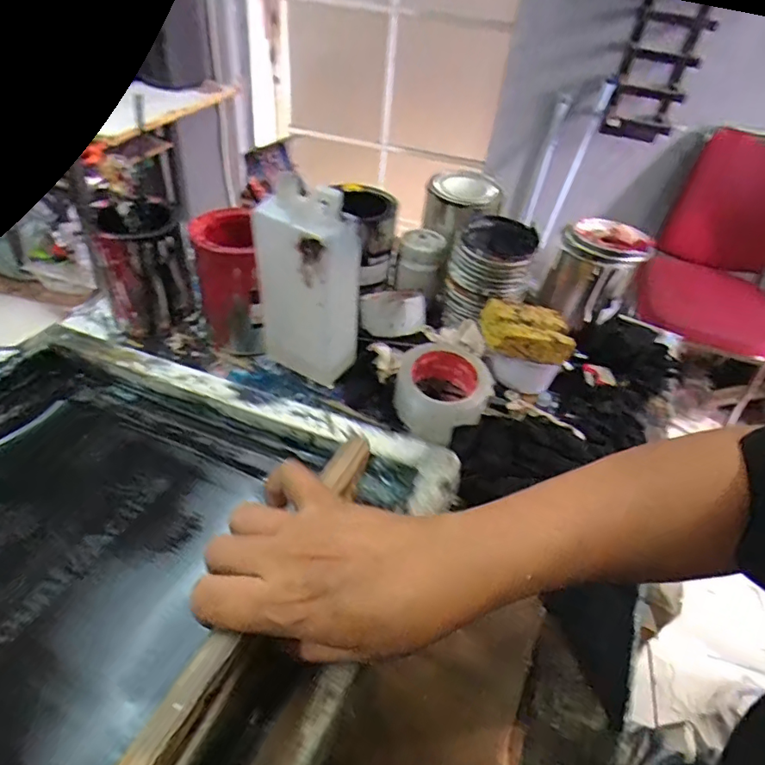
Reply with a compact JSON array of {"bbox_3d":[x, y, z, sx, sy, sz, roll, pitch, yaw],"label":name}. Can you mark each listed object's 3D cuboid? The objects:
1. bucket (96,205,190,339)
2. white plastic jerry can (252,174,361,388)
[{"bbox_3d":[-0.299,-0.142,0.656,0.097,0.135,0.097,-14,47,-21],"label":"bucket"},{"bbox_3d":[-0.077,-0.104,0.564,0.101,0.210,0.062,27,46,24],"label":"white plastic jerry can"}]

